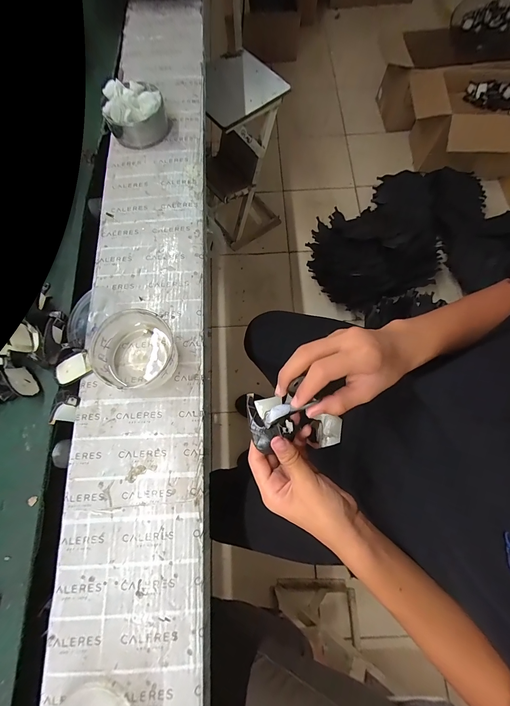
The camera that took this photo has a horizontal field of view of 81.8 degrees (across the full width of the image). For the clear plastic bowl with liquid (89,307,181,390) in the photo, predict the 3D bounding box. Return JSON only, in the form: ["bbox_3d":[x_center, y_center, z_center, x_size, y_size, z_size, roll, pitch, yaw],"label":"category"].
[{"bbox_3d":[-0.179,-0.004,0.448,0.109,0.063,0.103,-1,72,2],"label":"clear plastic bowl with liquid"}]

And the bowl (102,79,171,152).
[{"bbox_3d":[-0.243,-0.485,0.595,0.114,0.075,0.108,-1,72,2],"label":"bowl"}]

